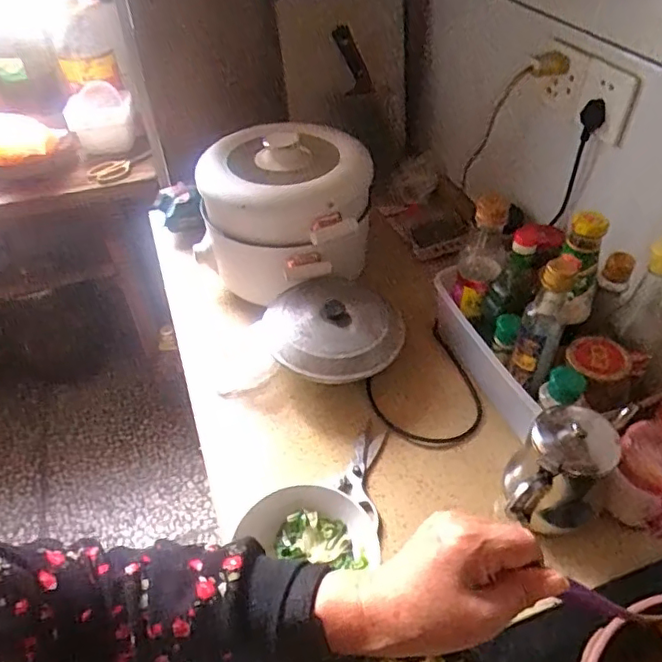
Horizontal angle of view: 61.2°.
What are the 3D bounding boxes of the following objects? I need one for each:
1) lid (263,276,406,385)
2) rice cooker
[{"bbox_3d":[0.000,-0.009,0.806,0.190,0.050,0.177,-1,44,1],"label":"lid"},{"bbox_3d":[-0.076,-0.187,0.906,0.270,0.221,0.217,7,45,8],"label":"rice cooker"}]

